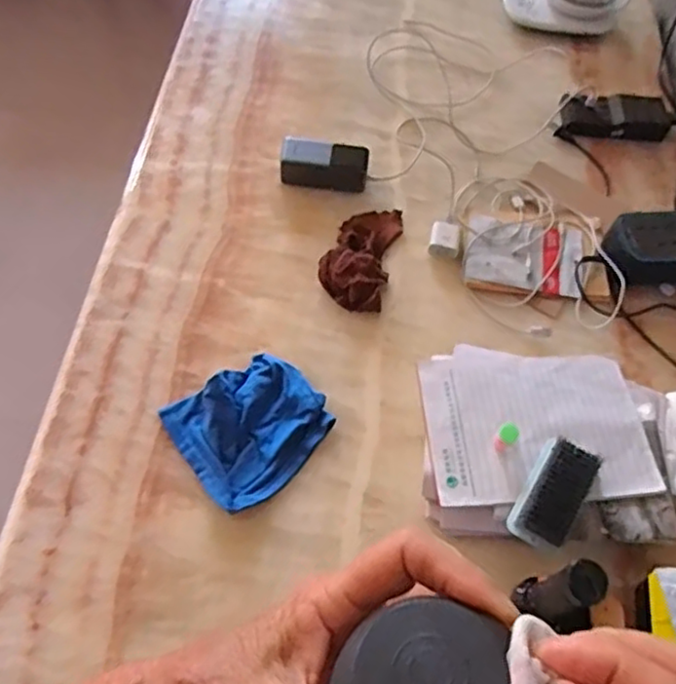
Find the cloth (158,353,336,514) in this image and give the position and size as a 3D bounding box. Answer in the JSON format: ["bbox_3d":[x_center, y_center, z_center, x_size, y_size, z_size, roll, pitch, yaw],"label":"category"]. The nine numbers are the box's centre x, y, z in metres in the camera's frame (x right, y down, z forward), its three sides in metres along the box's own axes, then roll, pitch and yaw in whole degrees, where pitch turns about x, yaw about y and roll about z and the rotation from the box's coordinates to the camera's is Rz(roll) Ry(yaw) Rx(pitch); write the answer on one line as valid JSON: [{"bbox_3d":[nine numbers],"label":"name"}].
[{"bbox_3d":[-0.101,0.100,0.802,0.168,0.035,0.151,-32,68,-19],"label":"cloth"}]

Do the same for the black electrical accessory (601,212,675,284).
[{"bbox_3d":[0.449,-0.133,0.940,0.137,0.063,0.085,-4,61,-6],"label":"black electrical accessory"}]

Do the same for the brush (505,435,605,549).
[{"bbox_3d":[0.243,0.160,0.734,0.064,0.042,0.130,31,64,13],"label":"brush"}]

